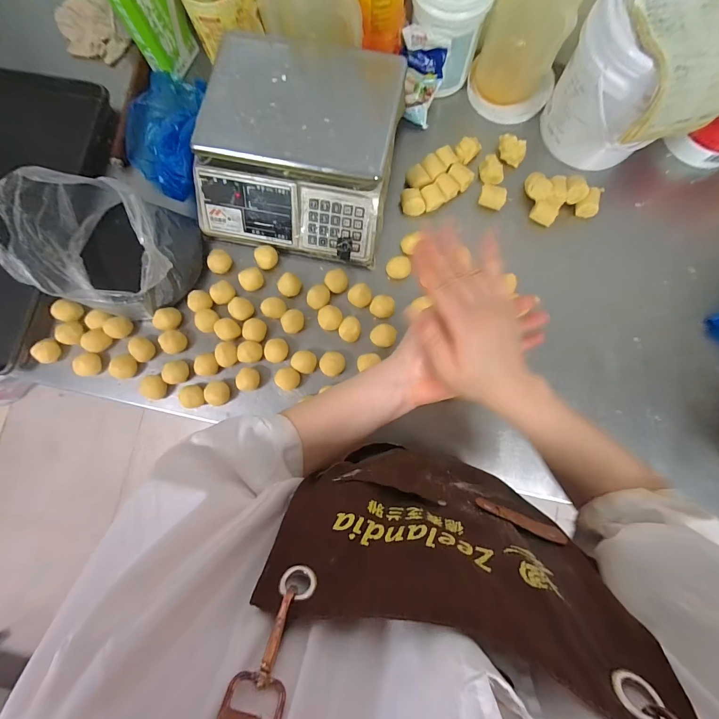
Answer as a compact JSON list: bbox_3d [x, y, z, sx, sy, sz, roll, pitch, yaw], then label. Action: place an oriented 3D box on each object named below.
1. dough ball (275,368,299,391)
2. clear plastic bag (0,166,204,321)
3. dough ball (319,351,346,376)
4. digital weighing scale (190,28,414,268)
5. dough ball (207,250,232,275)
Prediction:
[{"bbox_3d":[-0.129,0.034,0.585,0.040,0.039,0.038,0,83,1],"label":"dough ball"},{"bbox_3d":[-0.422,-0.196,0.533,0.263,0.151,0.209,13,84,3],"label":"clear plastic bag"},{"bbox_3d":[-0.048,0.009,0.585,0.044,0.029,0.043,0,83,1],"label":"dough ball"},{"bbox_3d":[-0.104,-0.362,0.560,0.320,0.119,0.308,11,84,3],"label":"digital weighing scale"},{"bbox_3d":[-0.263,-0.183,0.613,0.038,0.030,0.041,0,83,1],"label":"dough ball"}]

